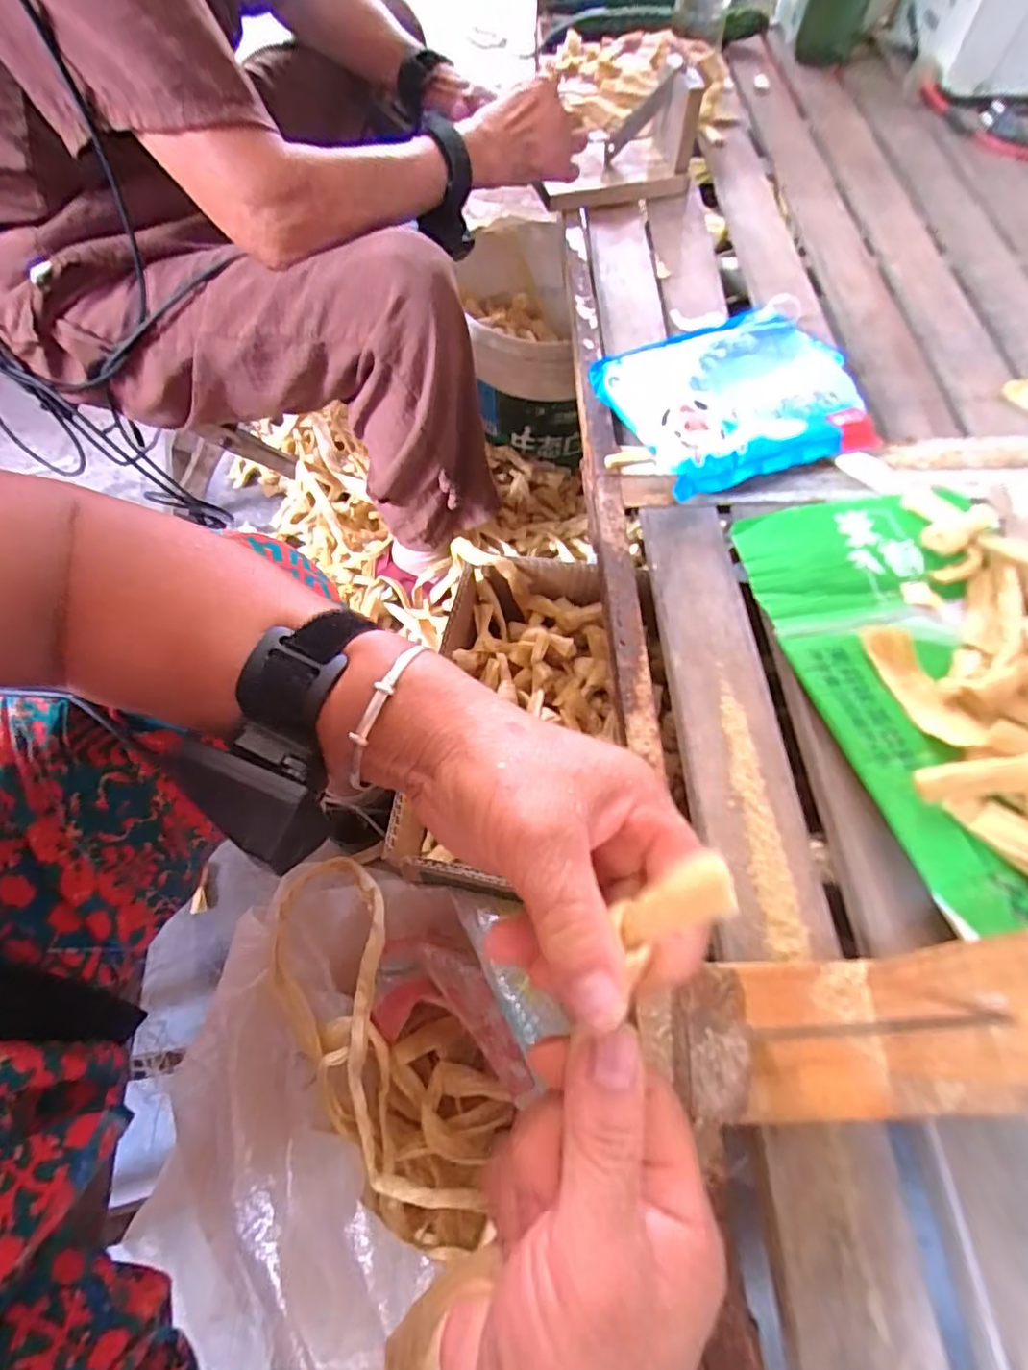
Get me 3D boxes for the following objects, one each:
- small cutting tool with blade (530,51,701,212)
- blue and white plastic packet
[{"bbox_3d":[0.107,-0.568,0.605,0.159,0.091,0.072,-15,66,-9],"label":"small cutting tool with blade"},{"bbox_3d":[0.183,-0.233,0.478,0.199,0.032,0.151,-16,63,-7],"label":"blue and white plastic packet"}]

